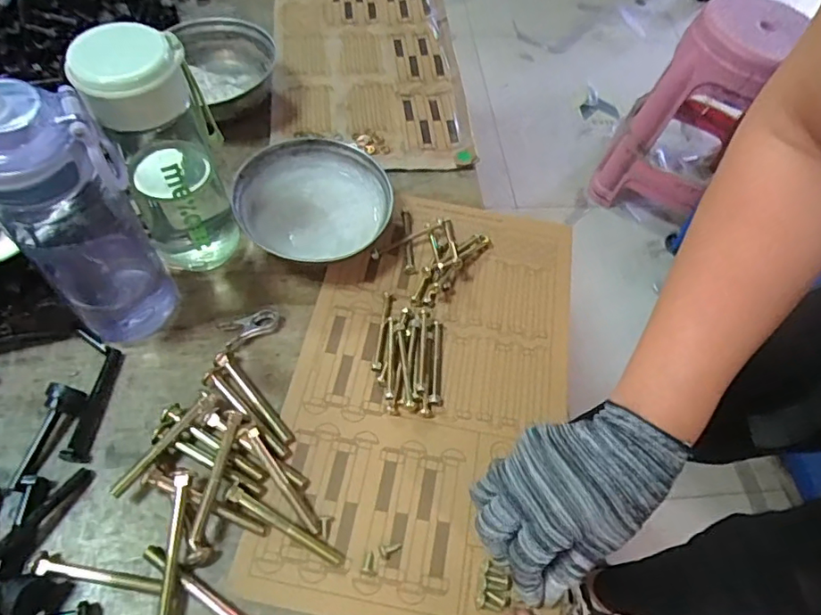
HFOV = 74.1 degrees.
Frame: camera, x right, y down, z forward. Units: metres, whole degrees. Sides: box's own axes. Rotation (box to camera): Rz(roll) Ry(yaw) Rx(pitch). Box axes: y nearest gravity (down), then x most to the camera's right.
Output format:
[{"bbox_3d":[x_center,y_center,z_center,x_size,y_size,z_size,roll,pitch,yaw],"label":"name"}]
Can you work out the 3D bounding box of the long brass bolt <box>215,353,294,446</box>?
[{"bbox_3d":[-0.126,0.072,0.437,0.009,0.012,0.096,-38,70,-25],"label":"long brass bolt"}]

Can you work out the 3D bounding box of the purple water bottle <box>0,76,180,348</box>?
[{"bbox_3d":[-0.232,-0.057,0.391,0.087,0.213,0.068,-37,69,-21],"label":"purple water bottle"}]

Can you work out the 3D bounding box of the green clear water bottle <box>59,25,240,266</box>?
[{"bbox_3d":[-0.188,-0.108,0.427,0.069,0.198,0.064,-30,67,-22],"label":"green clear water bottle"}]

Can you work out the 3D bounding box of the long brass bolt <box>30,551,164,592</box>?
[{"bbox_3d":[-0.213,0.182,0.369,0.085,0.014,0.012,11,58,0],"label":"long brass bolt"}]

